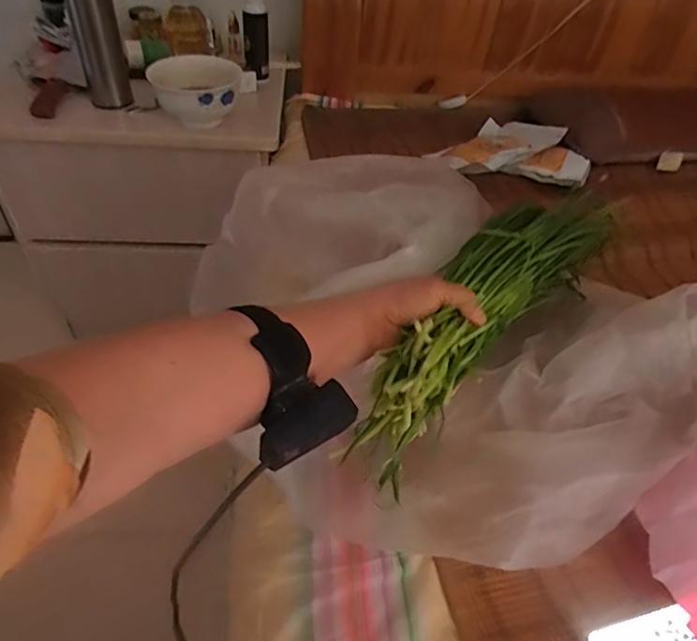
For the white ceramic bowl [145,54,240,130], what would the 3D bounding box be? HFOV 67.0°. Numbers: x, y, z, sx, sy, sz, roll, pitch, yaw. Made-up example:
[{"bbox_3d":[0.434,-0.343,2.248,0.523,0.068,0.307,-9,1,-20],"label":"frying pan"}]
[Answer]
[{"bbox_3d":[-0.208,-0.322,0.735,0.124,0.071,0.116,3,45,-3],"label":"white ceramic bowl"}]

